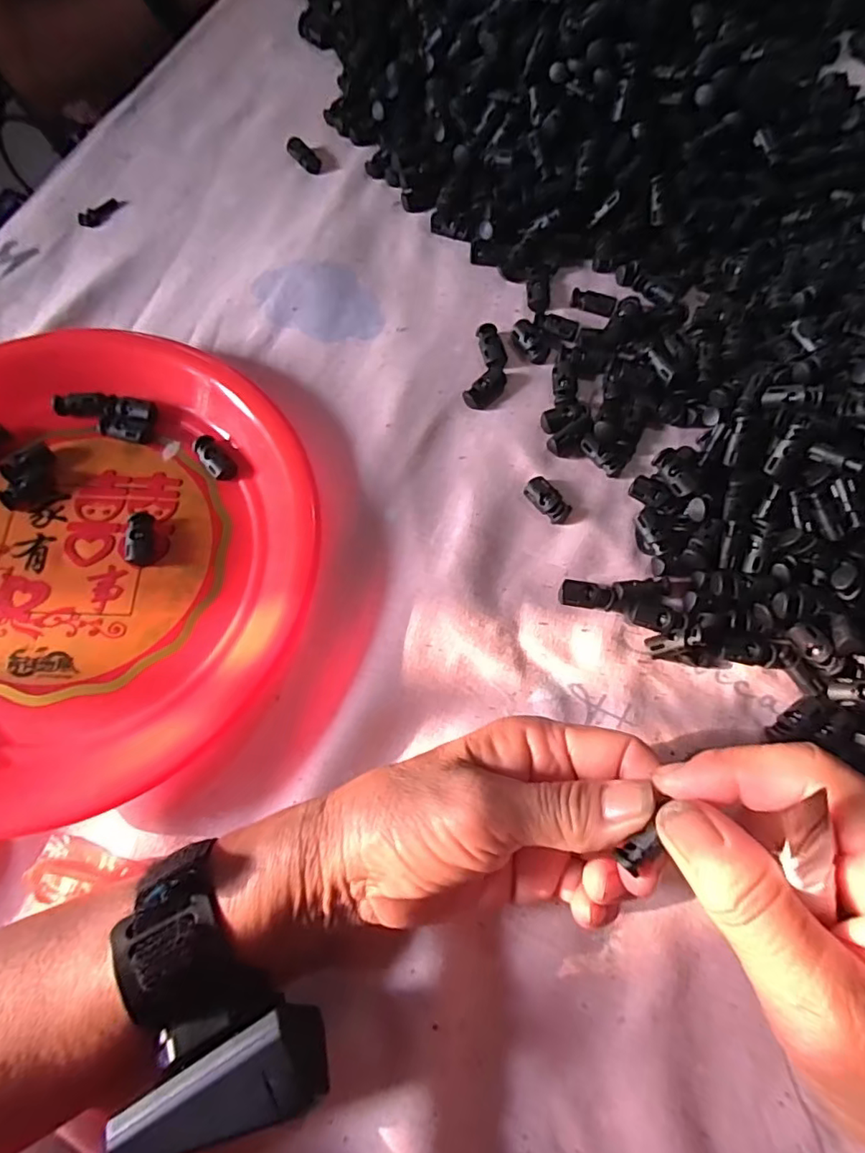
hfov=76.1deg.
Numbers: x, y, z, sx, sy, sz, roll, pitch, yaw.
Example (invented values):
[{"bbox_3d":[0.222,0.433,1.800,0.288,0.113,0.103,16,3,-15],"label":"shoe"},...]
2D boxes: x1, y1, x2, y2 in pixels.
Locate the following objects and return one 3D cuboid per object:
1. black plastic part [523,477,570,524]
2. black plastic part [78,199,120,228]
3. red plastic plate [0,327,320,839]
[{"bbox_3d":[0.063,-0.042,0.304,0.014,0.007,0.028,-40,76,-11],"label":"black plastic part"},{"bbox_3d":[-0.230,-0.251,0.381,0.011,0.004,0.030,42,79,10],"label":"black plastic part"},{"bbox_3d":[-0.194,-0.015,0.280,0.248,0.034,0.249,0,73,1],"label":"red plastic plate"}]

